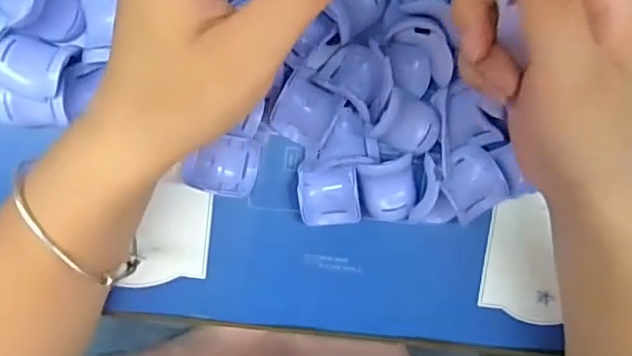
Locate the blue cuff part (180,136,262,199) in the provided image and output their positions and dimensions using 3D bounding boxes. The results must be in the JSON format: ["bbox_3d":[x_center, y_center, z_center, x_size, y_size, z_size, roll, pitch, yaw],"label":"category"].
[{"bbox_3d":[-0.048,-0.008,0.316,0.037,0.015,0.030,10,97,-5],"label":"blue cuff part"}]

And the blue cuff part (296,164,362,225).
[{"bbox_3d":[0.007,0.009,0.318,0.032,0.012,0.033,-9,98,-3],"label":"blue cuff part"}]

